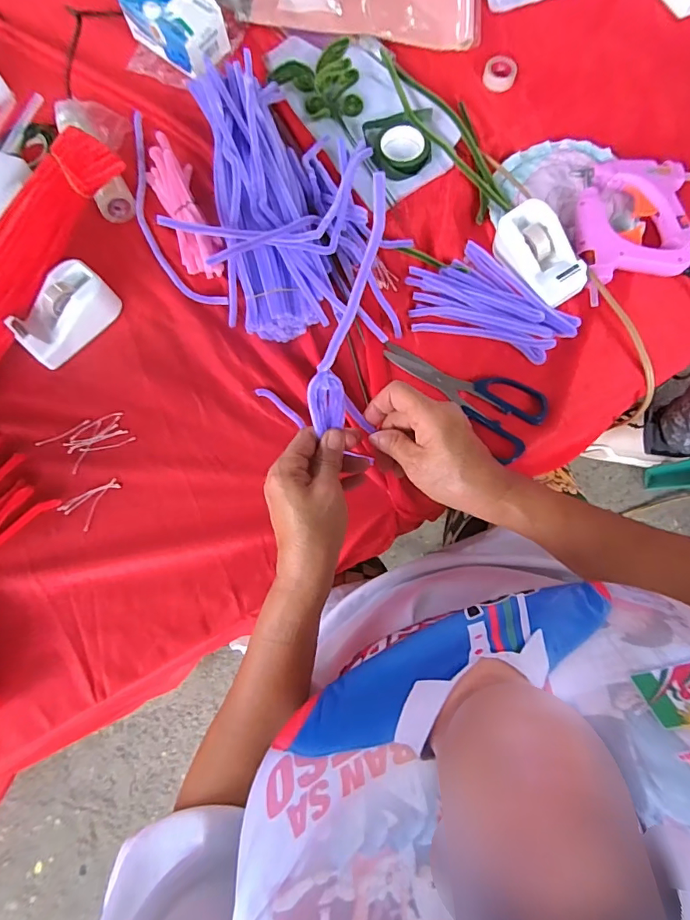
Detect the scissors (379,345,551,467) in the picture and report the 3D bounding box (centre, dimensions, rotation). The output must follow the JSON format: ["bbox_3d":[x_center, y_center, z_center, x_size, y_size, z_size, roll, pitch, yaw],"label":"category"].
[{"bbox_3d":[0.118,-0.076,0.444,0.166,0.012,0.070,40,82,9],"label":"scissors"}]

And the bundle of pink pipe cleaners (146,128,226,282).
[{"bbox_3d":[-0.171,-0.267,0.473,0.045,0.032,0.162,-22,79,-3],"label":"bundle of pink pipe cleaners"}]

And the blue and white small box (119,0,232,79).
[{"bbox_3d":[-0.191,-0.496,0.511,0.115,0.050,0.073,34,82,8],"label":"blue and white small box"}]

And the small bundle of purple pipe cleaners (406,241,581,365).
[{"bbox_3d":[0.151,-0.165,0.459,0.167,0.019,0.097,18,80,5],"label":"small bundle of purple pipe cleaners"}]

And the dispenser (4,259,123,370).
[{"bbox_3d":[-0.275,-0.142,0.441,0.050,0.044,0.100,40,82,9],"label":"dispenser"}]

